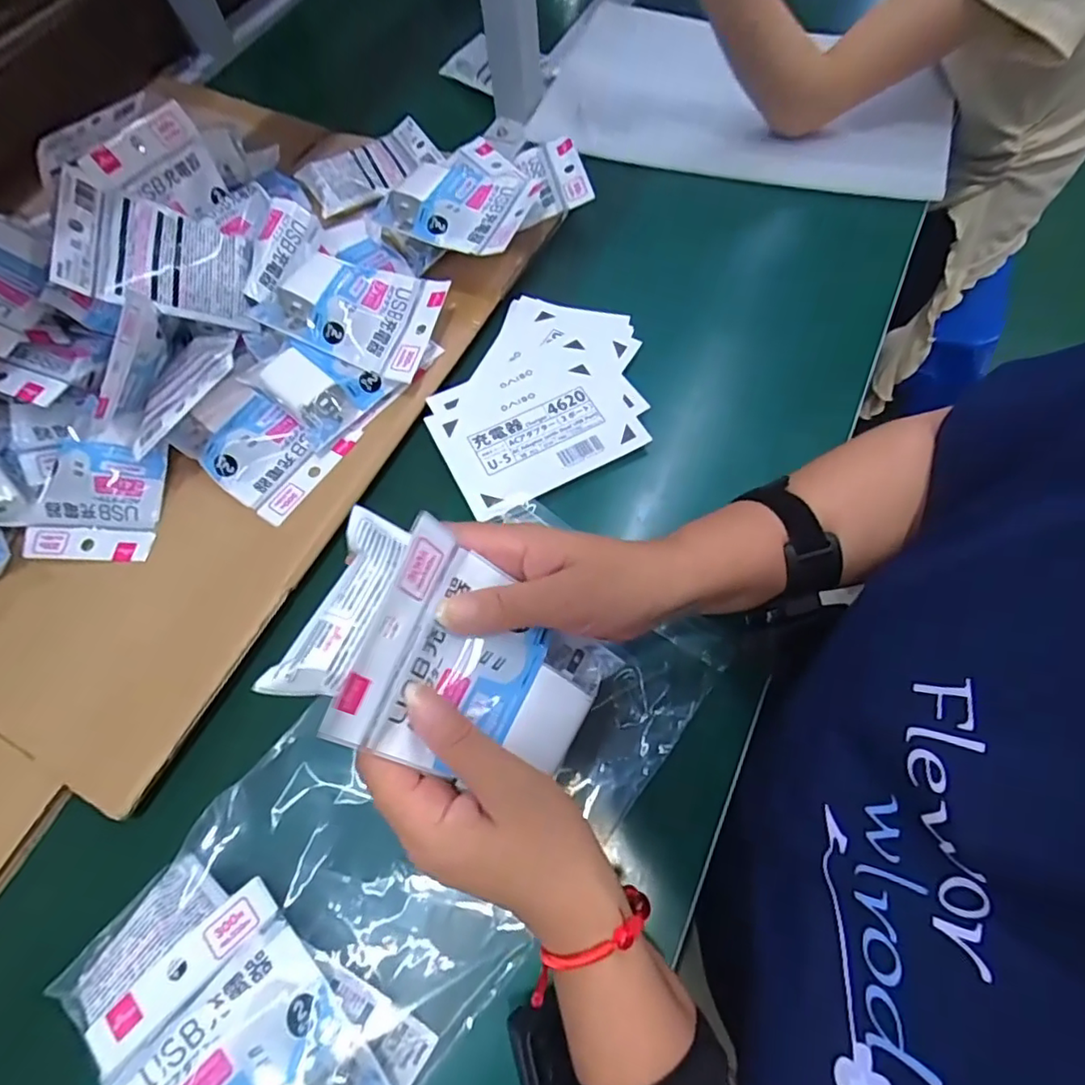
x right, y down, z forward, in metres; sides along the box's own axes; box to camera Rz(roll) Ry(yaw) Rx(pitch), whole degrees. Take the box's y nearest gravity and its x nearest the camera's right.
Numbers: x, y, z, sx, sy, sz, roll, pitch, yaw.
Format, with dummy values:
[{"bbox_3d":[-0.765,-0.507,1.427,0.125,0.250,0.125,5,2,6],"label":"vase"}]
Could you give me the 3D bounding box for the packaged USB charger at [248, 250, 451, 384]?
[{"bbox_3d":[-0.151,-0.189,0.469,0.128,0.026,0.094,18,67,-1],"label":"packaged USB charger"}]

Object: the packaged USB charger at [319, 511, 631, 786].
[{"bbox_3d":[-0.029,0.060,0.271,0.122,0.029,0.094,31,70,-26],"label":"packaged USB charger"}]

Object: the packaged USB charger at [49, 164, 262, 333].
[{"bbox_3d":[-0.303,-0.231,0.463,0.127,0.025,0.102,2,80,-33],"label":"packaged USB charger"}]

